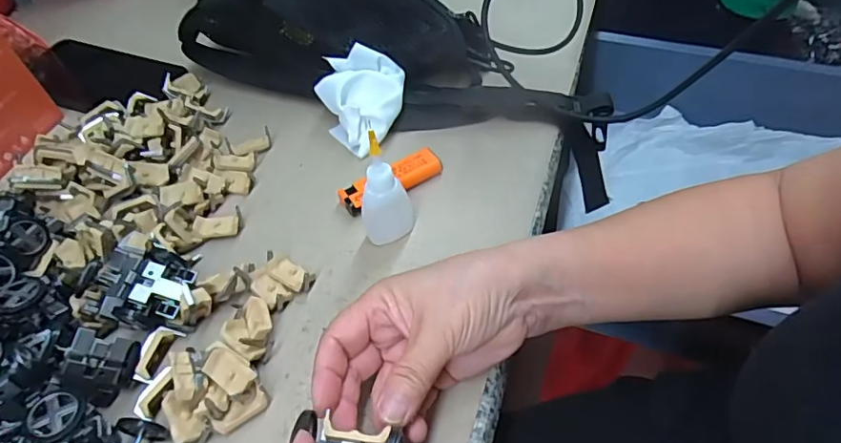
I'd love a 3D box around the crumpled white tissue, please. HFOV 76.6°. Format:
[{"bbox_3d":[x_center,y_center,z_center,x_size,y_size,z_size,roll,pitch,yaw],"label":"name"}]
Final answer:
[{"bbox_3d":[-0.046,-0.101,0.444,0.067,0.055,0.077,-16,53,-9],"label":"crumpled white tissue"}]

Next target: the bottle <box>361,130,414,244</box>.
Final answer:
[{"bbox_3d":[-0.023,-0.017,0.352,0.029,0.083,0.023,9,53,11],"label":"bottle"}]

